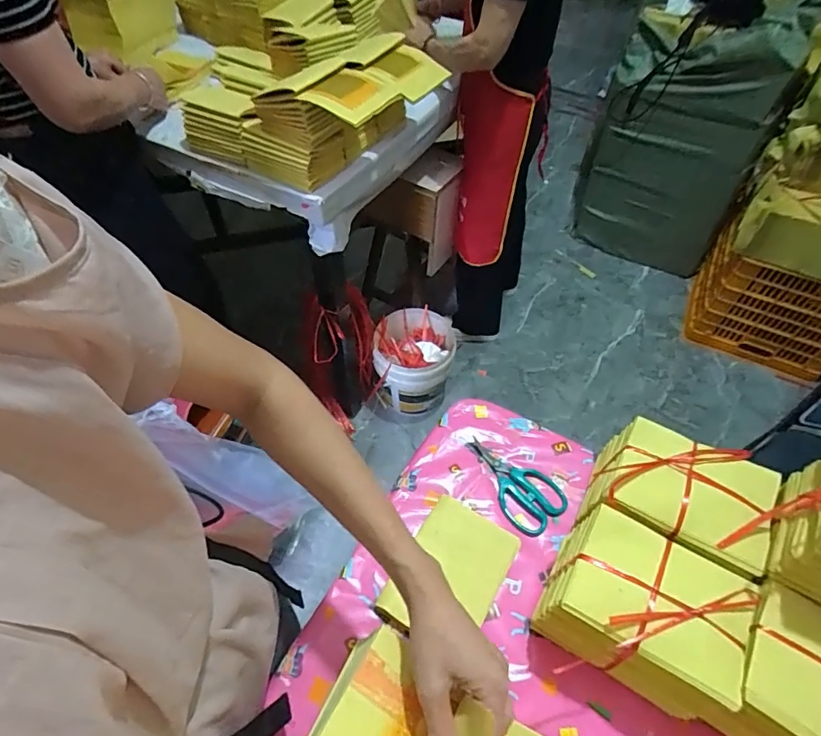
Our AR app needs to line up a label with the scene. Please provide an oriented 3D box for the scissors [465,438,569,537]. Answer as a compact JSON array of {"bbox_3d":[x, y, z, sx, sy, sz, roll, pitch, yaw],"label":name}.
[{"bbox_3d":[0.140,0.154,0.669,0.087,0.009,0.150,-34,61,-23],"label":"scissors"}]

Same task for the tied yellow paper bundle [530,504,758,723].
[{"bbox_3d":[0.239,0.250,0.506,0.167,0.112,0.130,26,58,18],"label":"tied yellow paper bundle"}]

